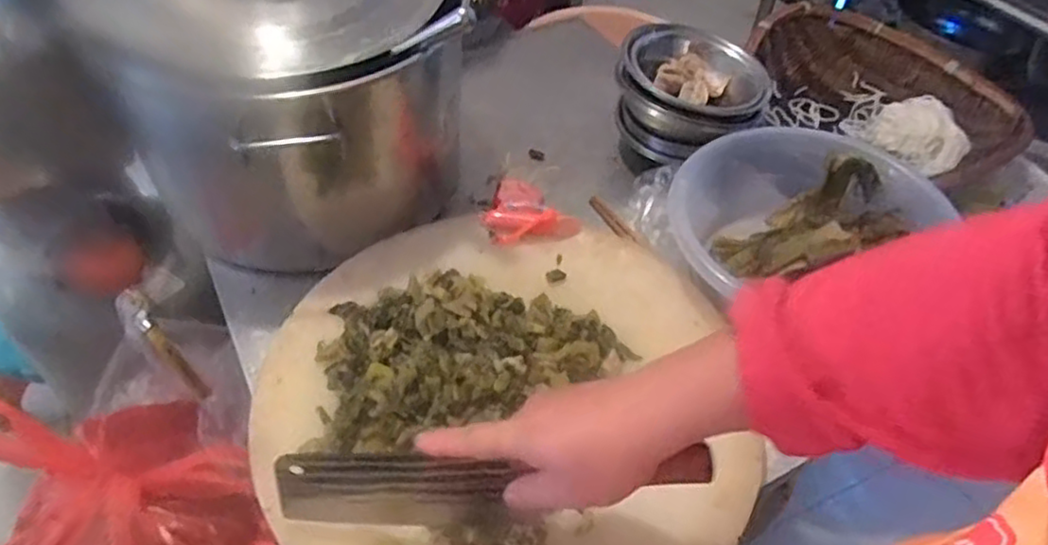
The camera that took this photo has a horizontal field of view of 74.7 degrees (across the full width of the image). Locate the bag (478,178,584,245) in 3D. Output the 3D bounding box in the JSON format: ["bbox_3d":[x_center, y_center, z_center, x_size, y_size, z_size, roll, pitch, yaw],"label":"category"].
[{"bbox_3d":[0.004,-0.069,0.697,0.091,0.023,0.092,-6,51,-9],"label":"bag"}]

